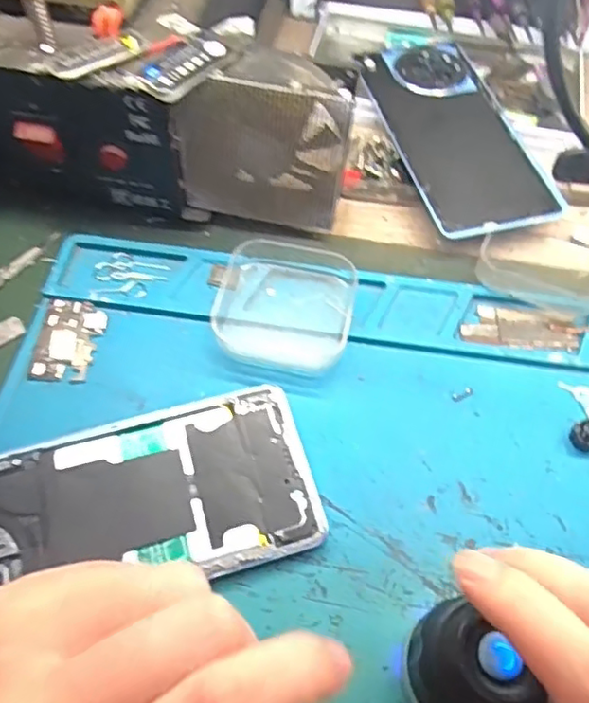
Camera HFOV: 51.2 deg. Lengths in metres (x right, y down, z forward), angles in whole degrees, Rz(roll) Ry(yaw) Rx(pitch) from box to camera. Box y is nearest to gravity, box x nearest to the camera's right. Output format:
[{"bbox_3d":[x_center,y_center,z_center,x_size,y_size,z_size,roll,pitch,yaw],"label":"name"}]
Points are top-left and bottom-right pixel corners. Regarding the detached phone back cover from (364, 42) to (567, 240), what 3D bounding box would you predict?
[{"bbox_3d":[0.091,-0.130,0.359,0.071,0.011,0.155,-13,62,-8],"label":"detached phone back cover"}]

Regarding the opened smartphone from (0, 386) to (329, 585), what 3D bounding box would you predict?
[{"bbox_3d":[-0.074,0.064,0.248,0.162,0.012,0.073,-14,62,-9],"label":"opened smartphone"}]

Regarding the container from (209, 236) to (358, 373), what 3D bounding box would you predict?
[{"bbox_3d":[-0.004,-0.023,0.295,0.061,0.017,0.064,13,62,6],"label":"container"}]

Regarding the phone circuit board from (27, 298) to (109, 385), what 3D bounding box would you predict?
[{"bbox_3d":[-0.108,-0.006,0.292,0.029,0.004,0.045,8,61,4],"label":"phone circuit board"}]

